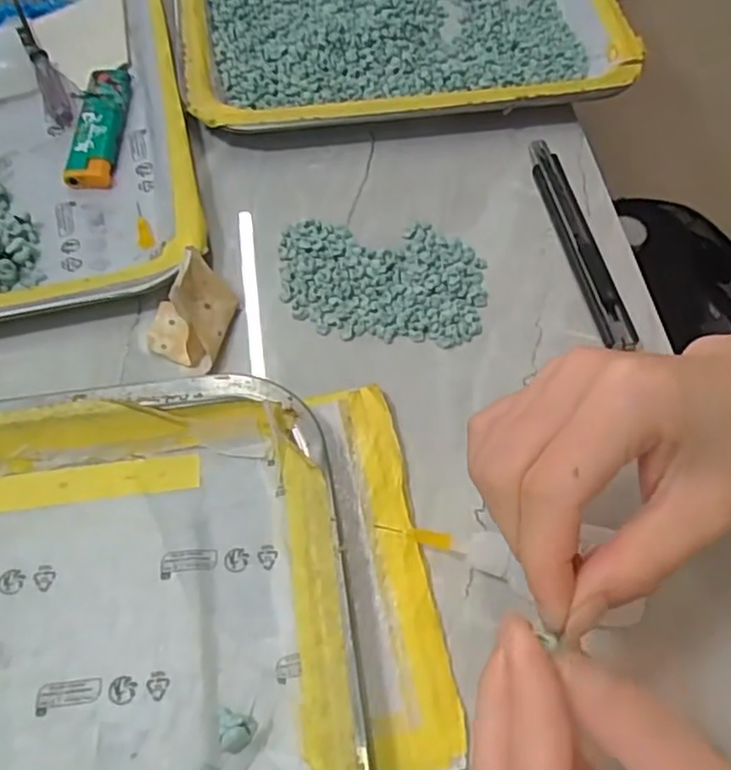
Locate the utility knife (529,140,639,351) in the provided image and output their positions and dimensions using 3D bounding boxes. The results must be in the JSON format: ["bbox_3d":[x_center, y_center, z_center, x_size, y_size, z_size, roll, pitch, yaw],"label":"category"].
[{"bbox_3d":[0.109,-0.079,0.355,0.015,0.013,0.135,-7,63,-7],"label":"utility knife"}]

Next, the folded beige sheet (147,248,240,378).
[{"bbox_3d":[-0.080,-0.038,0.316,0.036,0.035,0.050,17,63,6],"label":"folded beige sheet"}]

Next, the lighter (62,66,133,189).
[{"bbox_3d":[-0.145,-0.143,0.375,0.023,0.009,0.084,0,62,-3],"label":"lighter"}]

